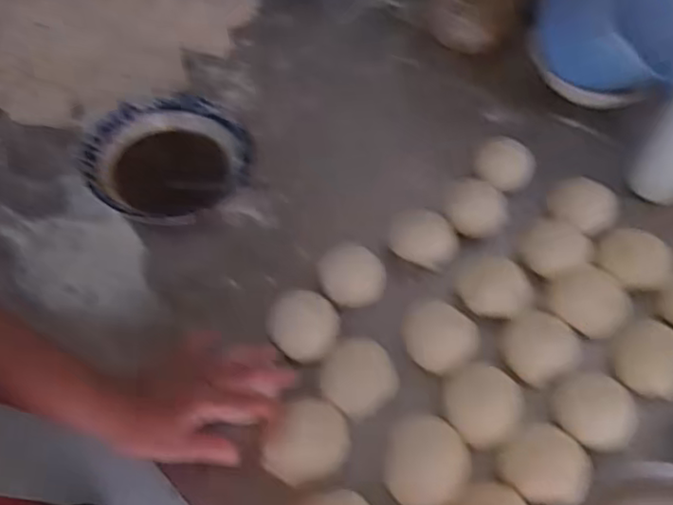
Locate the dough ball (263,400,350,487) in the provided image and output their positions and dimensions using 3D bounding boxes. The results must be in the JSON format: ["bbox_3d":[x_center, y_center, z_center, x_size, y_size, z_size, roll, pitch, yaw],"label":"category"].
[{"bbox_3d":[-0.023,0.165,0.588,0.058,0.032,0.073,31,59,16],"label":"dough ball"}]

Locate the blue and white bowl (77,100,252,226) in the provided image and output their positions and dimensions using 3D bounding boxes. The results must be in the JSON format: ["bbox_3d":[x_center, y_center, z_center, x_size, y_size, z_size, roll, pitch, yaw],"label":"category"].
[{"bbox_3d":[-0.180,-0.096,0.732,0.165,0.048,0.157,2,56,-3],"label":"blue and white bowl"}]

